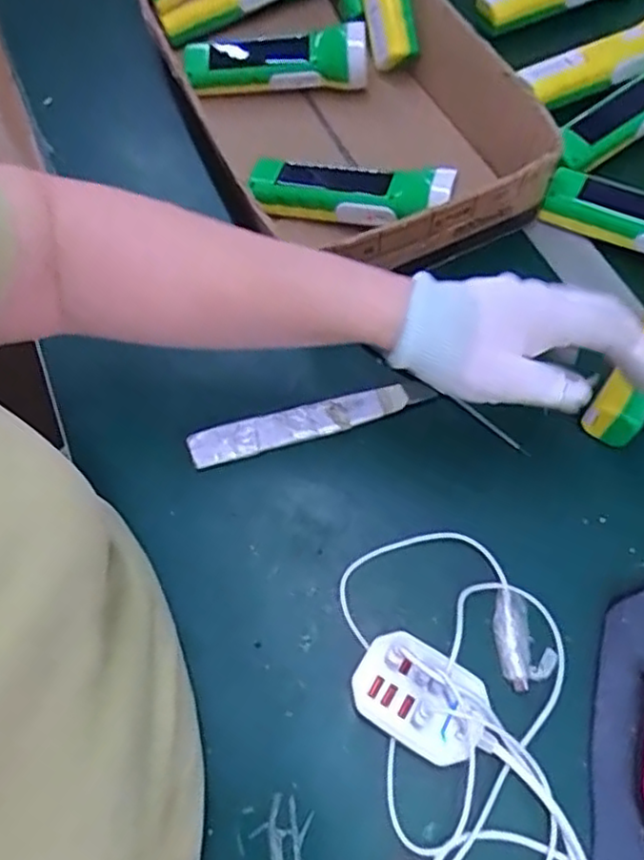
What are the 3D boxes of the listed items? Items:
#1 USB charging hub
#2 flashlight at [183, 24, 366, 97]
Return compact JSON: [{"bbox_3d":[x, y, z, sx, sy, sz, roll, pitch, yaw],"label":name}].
[{"bbox_3d":[0.055,0.151,0.384,0.072,0.034,0.052,27,67,15],"label":"USB charging hub"},{"bbox_3d":[-0.043,-0.335,0.625,0.169,0.053,0.056,5,63,5],"label":"flashlight"}]

